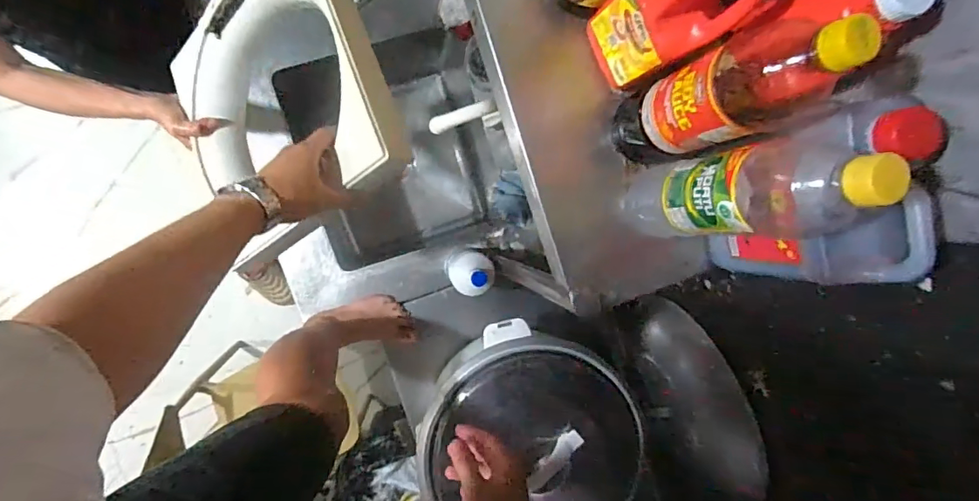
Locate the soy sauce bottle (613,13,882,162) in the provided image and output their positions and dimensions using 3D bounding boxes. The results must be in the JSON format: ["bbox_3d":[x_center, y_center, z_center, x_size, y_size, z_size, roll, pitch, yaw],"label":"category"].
[{"bbox_3d":[0.189,-0.130,0.437,0.068,0.250,0.073,-24,97,-6],"label":"soy sauce bottle"}]

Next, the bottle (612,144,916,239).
[{"bbox_3d":[0.221,-0.050,0.440,0.089,0.277,0.081,-5,94,-8],"label":"bottle"}]

